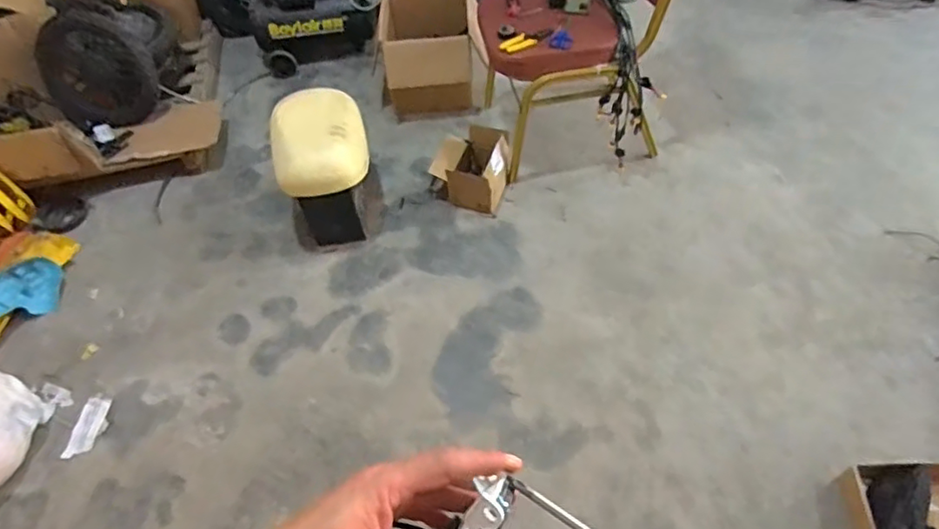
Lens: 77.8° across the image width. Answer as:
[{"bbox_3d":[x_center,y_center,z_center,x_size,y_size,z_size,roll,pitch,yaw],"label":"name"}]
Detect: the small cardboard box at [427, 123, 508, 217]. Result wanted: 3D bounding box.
[{"bbox_3d":[-0.006,-0.310,1.874,0.249,0.172,0.215,12,56,12],"label":"small cardboard box"}]

